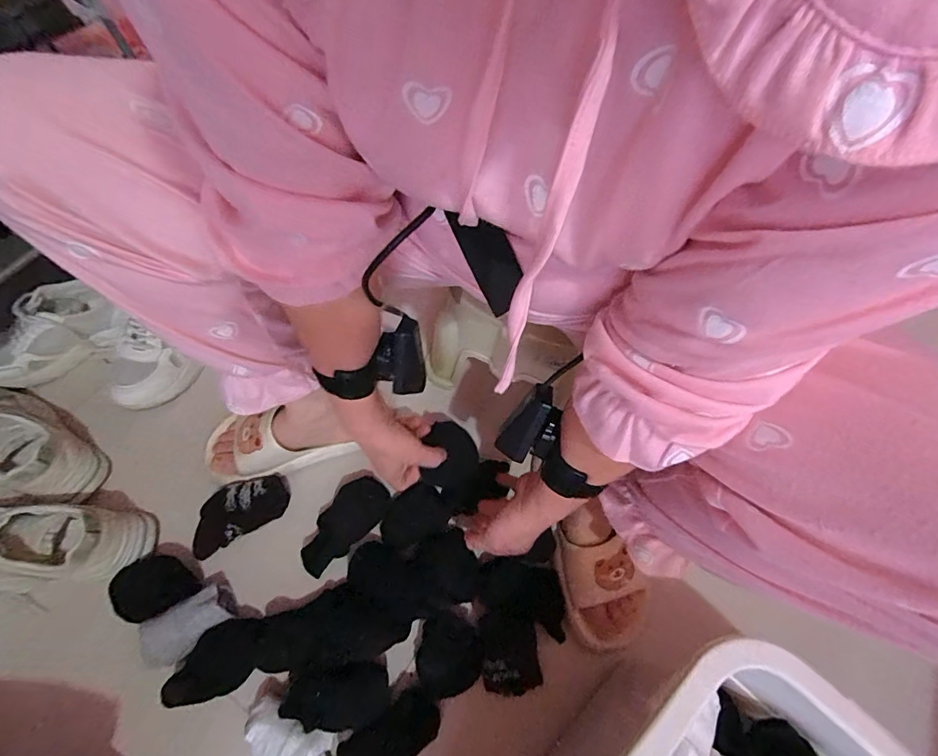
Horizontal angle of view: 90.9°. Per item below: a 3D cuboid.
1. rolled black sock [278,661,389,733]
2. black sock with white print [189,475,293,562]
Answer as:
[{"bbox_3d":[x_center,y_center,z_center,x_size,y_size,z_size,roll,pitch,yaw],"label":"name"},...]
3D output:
[{"bbox_3d":[-0.148,0.354,0.513,0.108,0.029,0.061,-3,64,-3],"label":"rolled black sock"},{"bbox_3d":[-0.299,0.170,0.591,0.129,0.044,0.066,-30,68,-15],"label":"black sock with white print"}]

